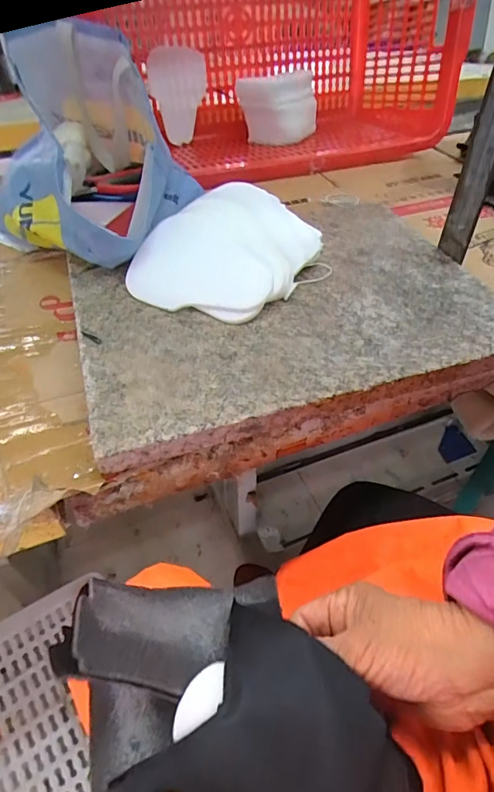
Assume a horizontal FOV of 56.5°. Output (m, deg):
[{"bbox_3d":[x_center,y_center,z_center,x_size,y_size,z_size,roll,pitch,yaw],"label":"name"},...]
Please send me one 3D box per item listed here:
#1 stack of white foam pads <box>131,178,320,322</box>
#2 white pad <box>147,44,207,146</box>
[{"bbox_3d":[-0.011,-0.160,0.474,0.159,0.049,0.206,17,47,17],"label":"stack of white foam pads"},{"bbox_3d":[-0.122,-0.558,0.855,0.106,0.147,0.027,-21,47,-19],"label":"white pad"}]

